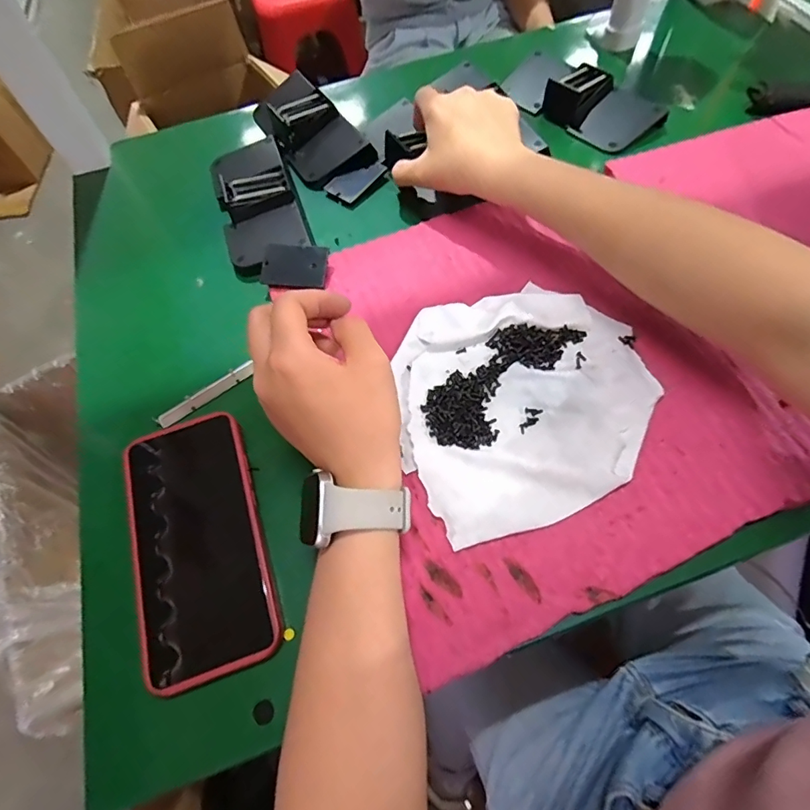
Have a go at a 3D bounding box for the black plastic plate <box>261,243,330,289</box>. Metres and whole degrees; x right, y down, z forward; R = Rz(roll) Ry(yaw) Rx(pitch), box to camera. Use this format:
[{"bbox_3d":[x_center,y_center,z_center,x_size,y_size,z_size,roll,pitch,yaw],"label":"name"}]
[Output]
[{"bbox_3d":[-0.092,-0.117,0.400,0.055,0.004,0.038,5,79,9],"label":"black plastic plate"}]

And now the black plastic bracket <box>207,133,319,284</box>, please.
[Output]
[{"bbox_3d":[-0.134,-0.181,0.436,0.072,0.027,0.143,-20,63,-7],"label":"black plastic bracket"}]

